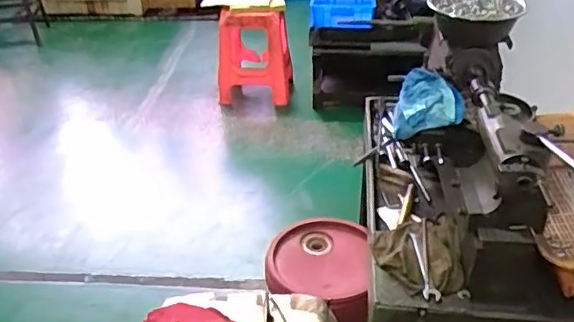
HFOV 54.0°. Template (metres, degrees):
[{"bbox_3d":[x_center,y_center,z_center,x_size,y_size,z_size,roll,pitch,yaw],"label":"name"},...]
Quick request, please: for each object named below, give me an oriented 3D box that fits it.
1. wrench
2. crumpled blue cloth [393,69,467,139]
[{"bbox_3d":[0.210,0.162,0.872,0.024,0.009,0.130,-5,47,-4],"label":"wrench"},{"bbox_3d":[0.246,-0.097,0.970,0.114,0.068,0.118,8,34,15],"label":"crumpled blue cloth"}]

